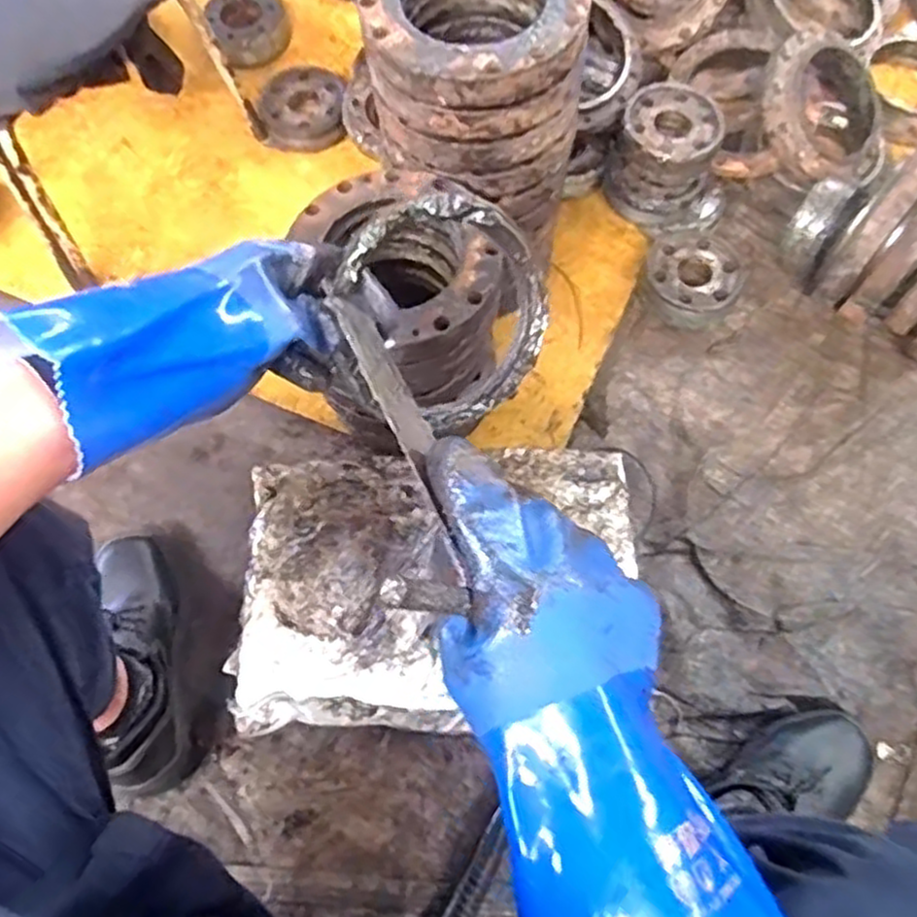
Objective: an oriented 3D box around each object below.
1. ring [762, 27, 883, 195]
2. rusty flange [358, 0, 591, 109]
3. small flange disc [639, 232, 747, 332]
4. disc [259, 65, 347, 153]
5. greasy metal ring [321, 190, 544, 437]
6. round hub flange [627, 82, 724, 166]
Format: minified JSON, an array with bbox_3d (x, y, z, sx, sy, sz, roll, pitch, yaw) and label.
[{"bbox_3d":[0.471,-0.448,0.965,0.190,0.046,0.195,-2,95,-23],"label":"ring"},{"bbox_3d":[0.013,-0.406,0.661,0.191,0.036,0.208,0,68,0],"label":"rusty flange"},{"bbox_3d":[0.302,-0.231,0.957,0.125,0.041,0.127,1,68,-2],"label":"small flange disc"},{"bbox_3d":[-0.217,-0.492,1.050,0.117,0.029,0.115,0,84,-2],"label":"disc"},{"bbox_3d":[-0.011,-0.094,0.504,0.150,0.160,0.017,-3,28,-22],"label":"greasy metal ring"},{"bbox_3d":[0.275,-0.426,0.930,0.120,0.022,0.134,31,71,12],"label":"round hub flange"}]

